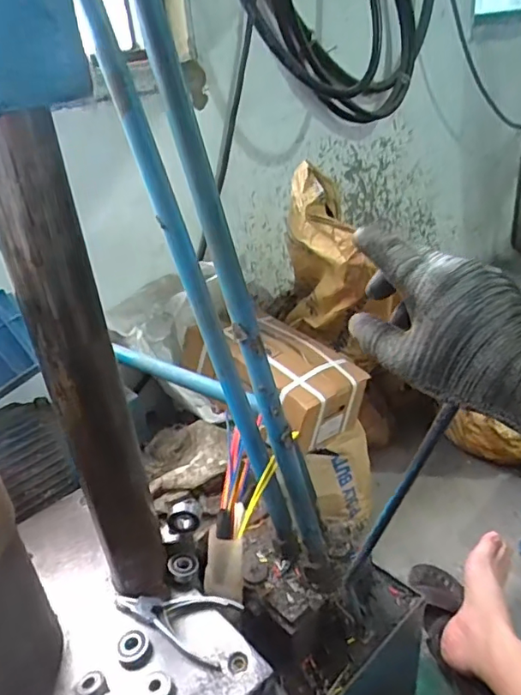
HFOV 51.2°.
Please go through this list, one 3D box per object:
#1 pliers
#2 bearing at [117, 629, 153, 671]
[{"bbox_3d":[-0.096,0.288,0.581,0.137,0.013,0.071,5,32,19],"label":"pliers"},{"bbox_3d":[-0.128,0.308,0.555,0.033,0.018,0.033,-5,30,3],"label":"bearing"}]

